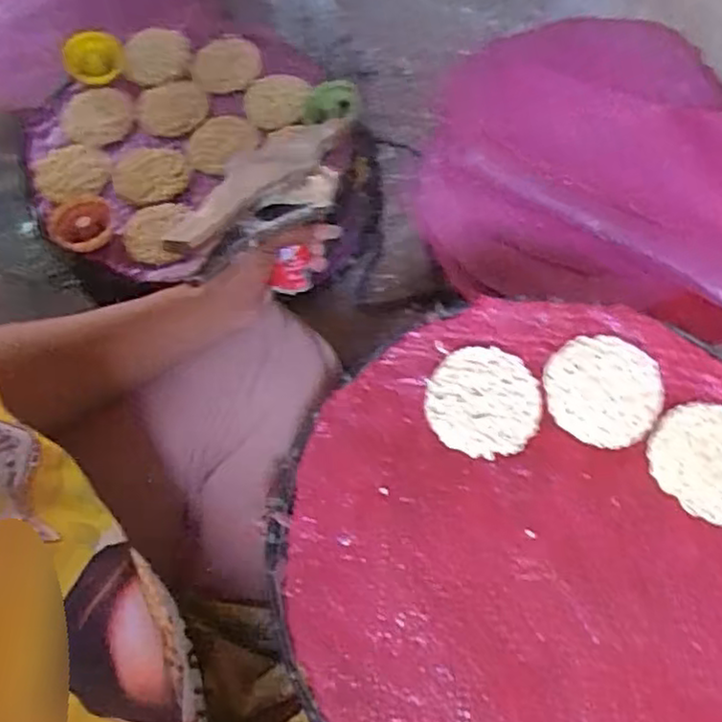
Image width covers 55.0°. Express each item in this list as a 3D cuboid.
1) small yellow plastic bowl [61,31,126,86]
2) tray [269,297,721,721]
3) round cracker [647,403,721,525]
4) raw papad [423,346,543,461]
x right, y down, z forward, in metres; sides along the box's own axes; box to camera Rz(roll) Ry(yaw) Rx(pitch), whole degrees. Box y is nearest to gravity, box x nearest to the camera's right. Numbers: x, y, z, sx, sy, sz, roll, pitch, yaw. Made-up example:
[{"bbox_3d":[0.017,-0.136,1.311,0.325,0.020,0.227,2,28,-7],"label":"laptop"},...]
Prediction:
[{"bbox_3d":[-0.297,-0.336,0.777,0.065,0.020,0.065,0,83,2],"label":"small yellow plastic bowl"},{"bbox_3d":[0.124,0.120,0.427,0.343,0.020,0.343,-1,62,1],"label":"tray"},{"bbox_3d":[0.231,0.064,0.450,0.073,0.007,0.077,-1,62,1],"label":"round cracker"},{"bbox_3d":[0.085,0.026,0.478,0.075,0.008,0.077,-1,62,1],"label":"raw papad"}]

